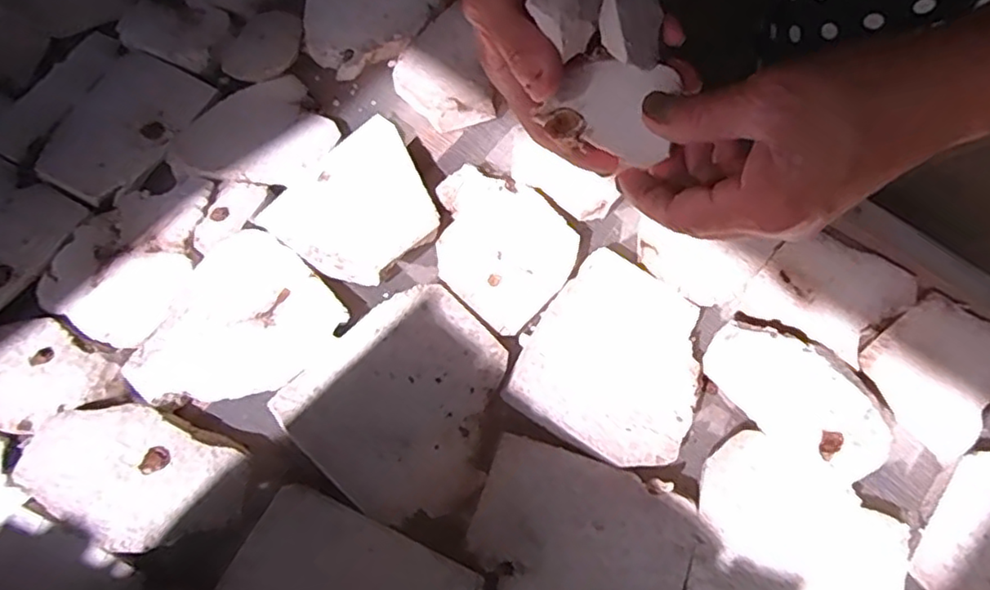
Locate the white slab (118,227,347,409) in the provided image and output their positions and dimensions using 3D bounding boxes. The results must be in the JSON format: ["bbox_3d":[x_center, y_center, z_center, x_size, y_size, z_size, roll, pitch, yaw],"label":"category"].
[{"bbox_3d":[-0.146,0.018,0.354,0.104,0.012,0.089,-42,76,-16],"label":"white slab"}]

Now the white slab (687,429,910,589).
[{"bbox_3d":[0.160,0.133,0.339,0.107,0.010,0.091,21,70,6],"label":"white slab"}]

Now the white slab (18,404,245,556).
[{"bbox_3d":[-0.181,0.090,0.323,0.102,0.016,0.063,21,70,6],"label":"white slab"}]

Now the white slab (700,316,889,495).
[{"bbox_3d":[0.169,0.053,0.356,0.103,0.013,0.059,38,73,11],"label":"white slab"}]

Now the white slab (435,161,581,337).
[{"bbox_3d":[0.000,-0.032,0.389,0.093,0.019,0.078,41,73,12],"label":"white slab"}]

